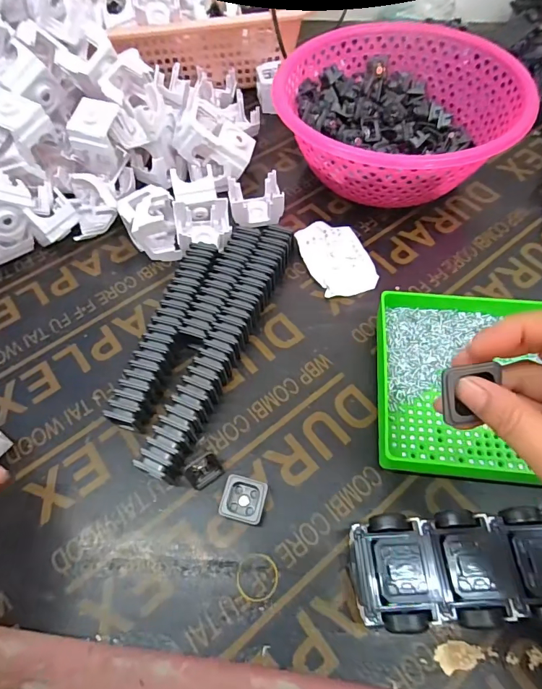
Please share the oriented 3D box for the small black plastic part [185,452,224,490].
[{"bbox_3d":[-0.051,0.096,0.309,0.025,0.021,0.018,-34,65,-15],"label":"small black plastic part"}]

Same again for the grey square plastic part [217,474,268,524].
[{"bbox_3d":[-0.020,0.116,0.301,0.031,0.015,0.030,12,62,9],"label":"grey square plastic part"}]

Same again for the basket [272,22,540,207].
[{"bbox_3d":[0.132,-0.246,0.458,0.242,0.093,0.222,2,61,3],"label":"basket"}]

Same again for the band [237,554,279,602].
[{"bbox_3d":[-0.009,0.162,0.281,0.029,0.004,0.029,-1,61,2],"label":"band"}]

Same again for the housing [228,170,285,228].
[{"bbox_3d":[-0.016,-0.156,0.448,0.055,0.042,0.050,-10,61,-3],"label":"housing"}]

